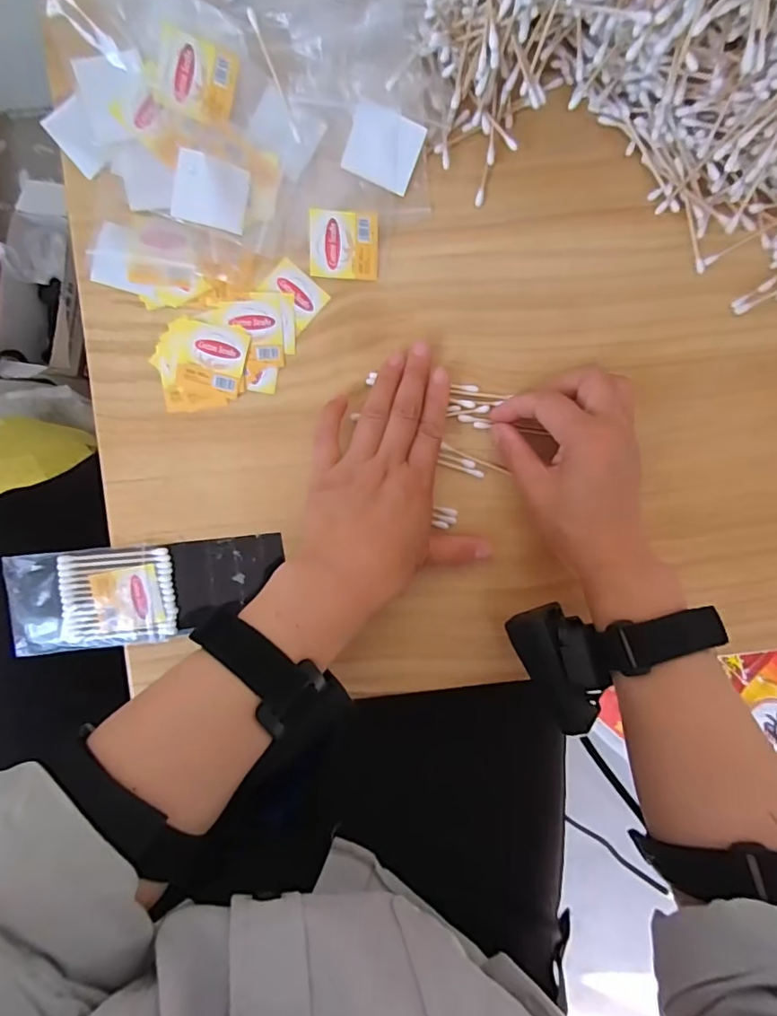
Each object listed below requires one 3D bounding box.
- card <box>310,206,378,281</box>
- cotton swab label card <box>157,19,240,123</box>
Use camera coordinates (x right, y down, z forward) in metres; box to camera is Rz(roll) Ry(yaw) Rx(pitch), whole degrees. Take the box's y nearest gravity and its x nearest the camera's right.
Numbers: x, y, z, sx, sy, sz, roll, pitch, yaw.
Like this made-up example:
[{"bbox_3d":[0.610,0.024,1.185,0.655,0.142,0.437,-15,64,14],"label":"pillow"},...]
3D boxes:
[{"bbox_3d":[-0.028,-0.168,0.335,0.043,0.004,0.040,-1,102,-11],"label":"card"},{"bbox_3d":[-0.114,-0.257,0.313,0.043,0.004,0.042,11,106,-15],"label":"cotton swab label card"}]

